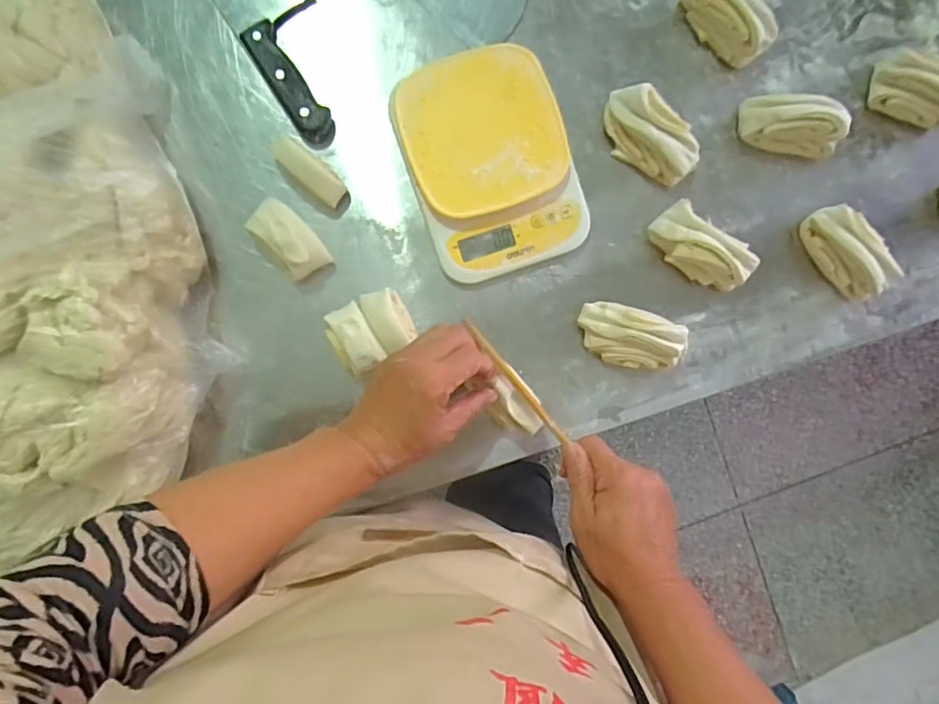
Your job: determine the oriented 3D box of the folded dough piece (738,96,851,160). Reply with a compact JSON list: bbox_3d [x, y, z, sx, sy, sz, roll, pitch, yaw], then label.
[{"bbox_3d":[0.310,-0.219,0.542,0.100,0.050,0.049,7,91,-5],"label":"folded dough piece"}]

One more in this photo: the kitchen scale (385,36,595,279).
[{"bbox_3d":[0.019,-0.173,0.531,0.143,0.034,0.191,-20,93,-4],"label":"kitchen scale"}]

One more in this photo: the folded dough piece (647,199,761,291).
[{"bbox_3d":[0.220,-0.097,0.541,0.100,0.045,0.045,36,89,-4],"label":"folded dough piece"}]

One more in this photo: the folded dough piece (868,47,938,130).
[{"bbox_3d":[0.439,-0.254,0.554,0.091,0.047,0.051,20,90,-5],"label":"folded dough piece"}]

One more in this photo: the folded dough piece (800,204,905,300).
[{"bbox_3d":[0.367,-0.099,0.550,0.048,0.045,0.098,-43,94,-2],"label":"folded dough piece"}]

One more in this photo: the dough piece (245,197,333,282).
[{"bbox_3d":[-0.162,-0.103,0.514,0.047,0.046,0.075,-43,94,-2],"label":"dough piece"}]

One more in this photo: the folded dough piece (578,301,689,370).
[{"bbox_3d":[0.151,-0.013,0.535,0.100,0.042,0.053,18,90,-5],"label":"folded dough piece"}]

